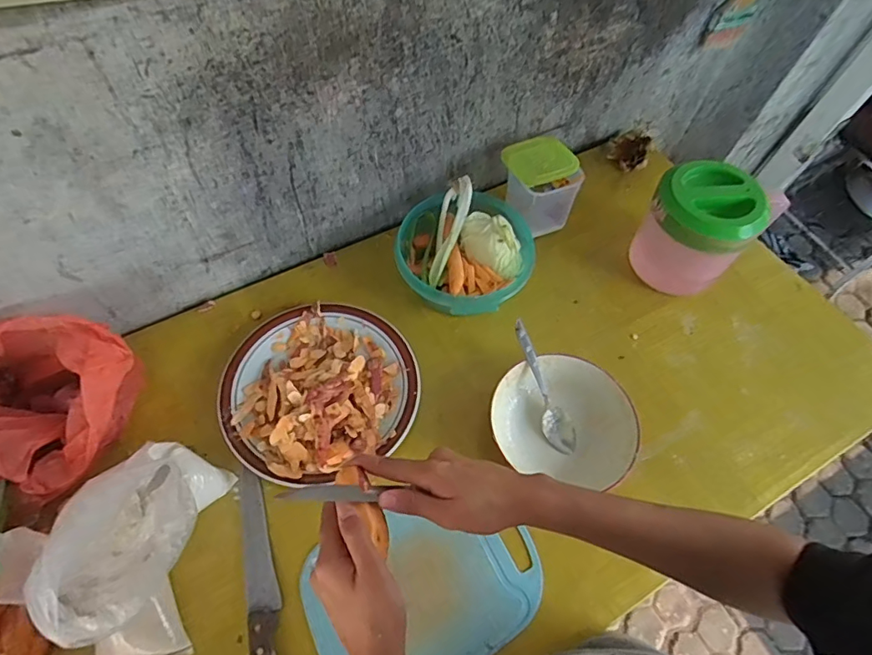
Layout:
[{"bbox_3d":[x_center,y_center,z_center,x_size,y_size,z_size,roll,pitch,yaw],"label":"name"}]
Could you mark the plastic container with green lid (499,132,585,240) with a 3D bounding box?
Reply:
[{"bbox_3d":[0.158,-0.223,0.800,0.096,0.119,0.102,-20,65,-12],"label":"plastic container with green lid"}]

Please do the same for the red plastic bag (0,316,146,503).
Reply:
[{"bbox_3d":[-0.461,0.089,0.573,0.177,0.097,0.192,15,63,6],"label":"red plastic bag"}]

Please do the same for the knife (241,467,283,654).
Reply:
[{"bbox_3d":[-0.181,0.283,0.530,0.032,0.016,0.269,-12,63,-9],"label":"knife"}]

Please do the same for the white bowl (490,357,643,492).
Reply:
[{"bbox_3d":[0.157,0.116,0.635,0.170,0.056,0.143,13,62,4],"label":"white bowl"}]

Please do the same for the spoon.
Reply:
[{"bbox_3d":[0.133,0.075,0.640,0.035,0.016,0.172,-21,86,-16],"label":"spoon"}]

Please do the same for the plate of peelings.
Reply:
[{"bbox_3d":[-0.148,0.071,0.642,0.239,0.048,0.232,1,62,-2],"label":"plate of peelings"}]

